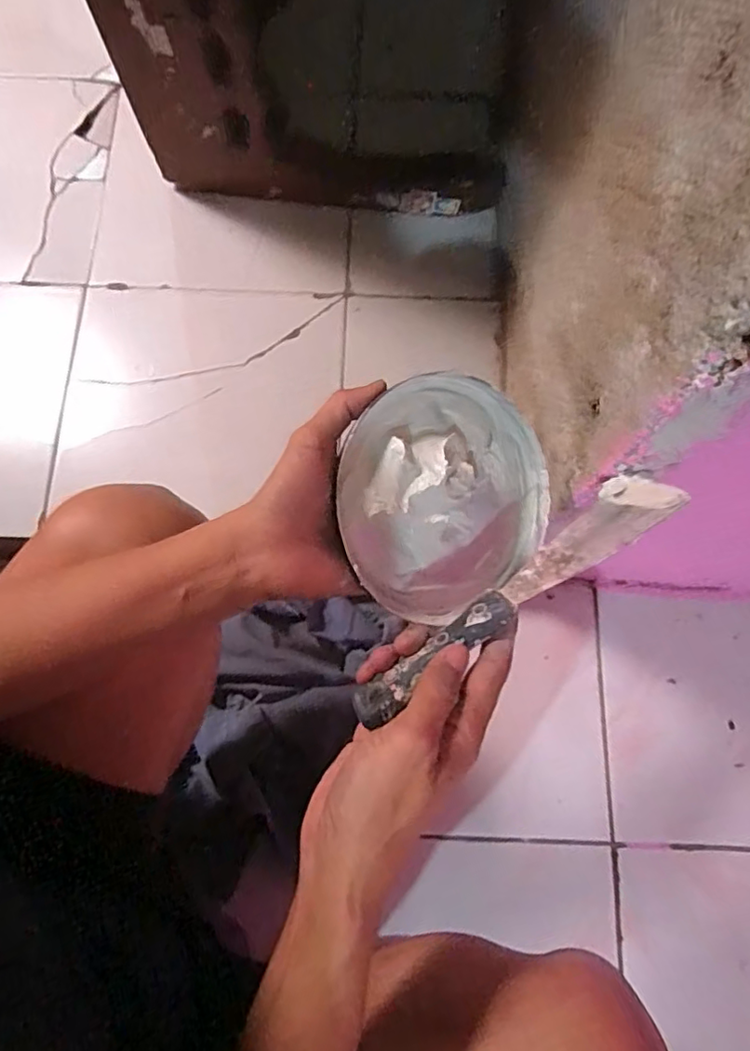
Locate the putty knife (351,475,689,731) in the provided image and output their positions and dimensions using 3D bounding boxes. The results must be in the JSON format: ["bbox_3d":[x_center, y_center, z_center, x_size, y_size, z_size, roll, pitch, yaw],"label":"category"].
[{"bbox_3d":[0.075,0.041,0.307,0.199,0.042,0.020,-36,116,-5],"label":"putty knife"}]

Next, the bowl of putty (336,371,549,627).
[{"bbox_3d":[0.038,-0.017,0.367,0.144,0.060,0.144,-41,113,-22],"label":"bowl of putty"}]

